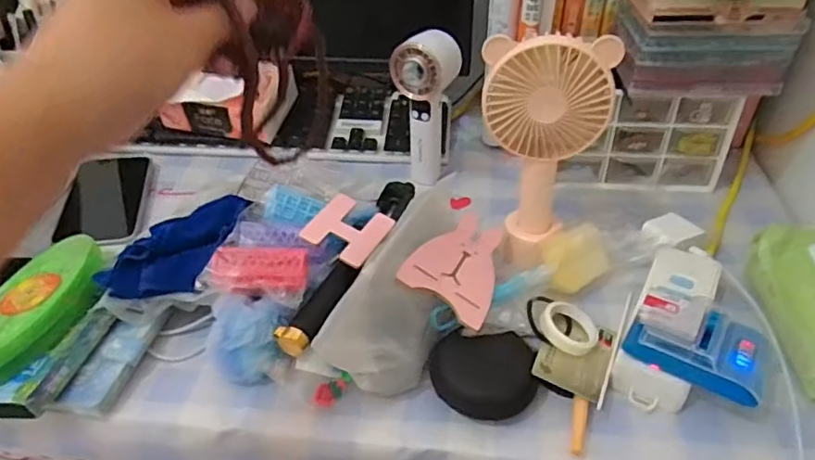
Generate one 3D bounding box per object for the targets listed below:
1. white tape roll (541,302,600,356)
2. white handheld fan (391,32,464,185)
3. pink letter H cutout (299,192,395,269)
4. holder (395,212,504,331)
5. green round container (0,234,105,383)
[{"bbox_3d":[0.127,0.075,0.465,0.047,0.008,0.047,11,52,-14],"label":"white tape roll"},{"bbox_3d":[0.019,-0.125,0.631,0.058,0.154,0.052,25,44,28],"label":"white handheld fan"},{"bbox_3d":[-0.048,-0.001,0.493,0.058,0.005,0.062,28,49,8],"label":"pink letter H cutout"},{"bbox_3d":[0.046,0.024,0.491,0.070,0.004,0.125,32,37,4],"label":"holder"},{"bbox_3d":[-0.293,0.058,0.464,0.069,0.027,0.135,8,39,10],"label":"green round container"}]

